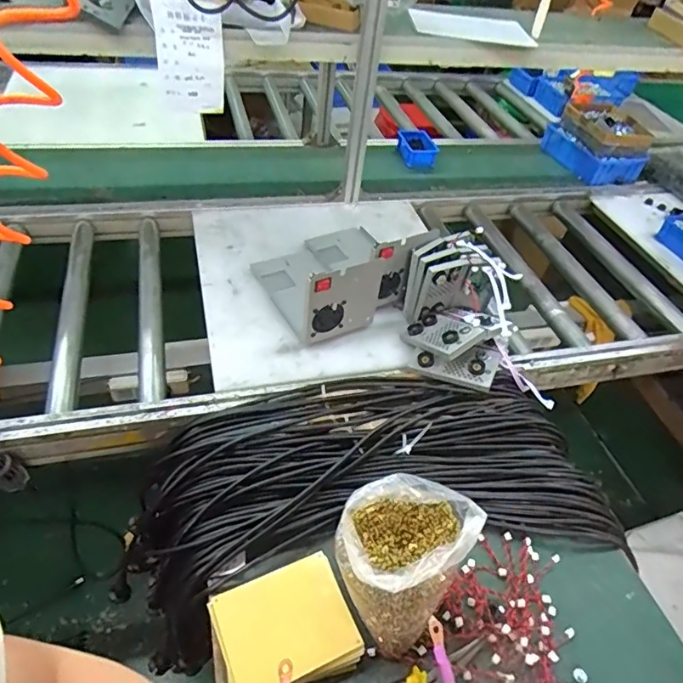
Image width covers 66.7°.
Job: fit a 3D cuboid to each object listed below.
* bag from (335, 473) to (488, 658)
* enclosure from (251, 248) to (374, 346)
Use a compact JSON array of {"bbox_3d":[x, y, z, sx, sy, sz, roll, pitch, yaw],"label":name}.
[{"bbox_3d":[0.079,0.268,0.669,0.164,0.127,0.142,-32,57,-33],"label":"bag"},{"bbox_3d":[-0.072,-0.160,1.070,0.156,0.155,0.300,-21,52,-26],"label":"enclosure"}]

